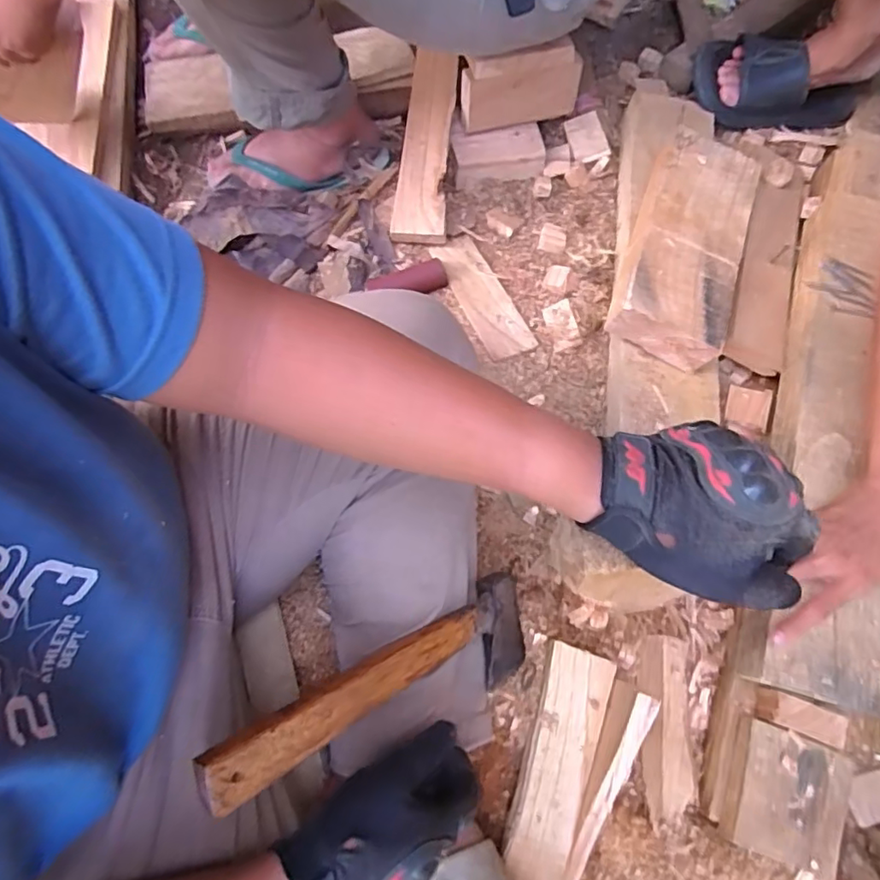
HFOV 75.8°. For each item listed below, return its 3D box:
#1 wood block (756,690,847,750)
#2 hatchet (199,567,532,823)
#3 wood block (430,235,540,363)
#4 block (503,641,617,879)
[{"bbox_3d":[0.331,0.255,0.518,0.069,0.024,0.027,19,72,4],"label":"wood block"},{"bbox_3d":[-0.042,0.208,0.480,0.319,0.056,0.100,-11,69,-41],"label":"hatchet"},{"bbox_3d":[0.055,-0.191,0.750,0.061,0.018,0.195,-24,74,-10],"label":"wood block"},{"bbox_3d":[0.115,0.318,0.560,0.061,0.041,0.212,18,72,3],"label":"block"}]

